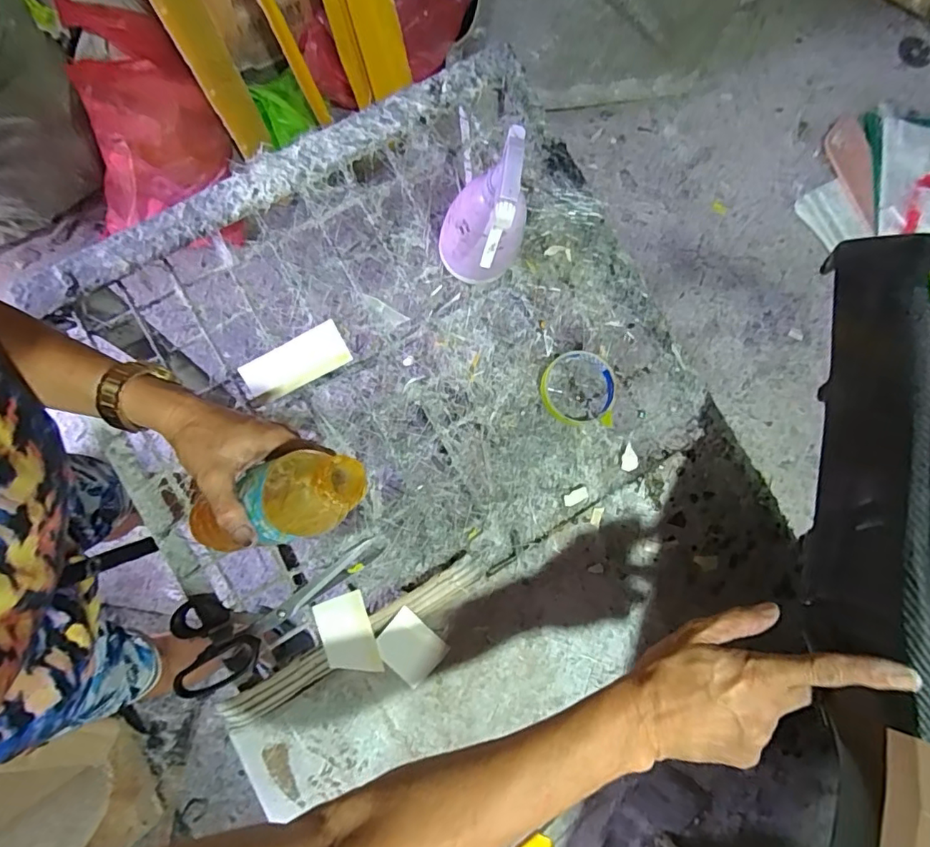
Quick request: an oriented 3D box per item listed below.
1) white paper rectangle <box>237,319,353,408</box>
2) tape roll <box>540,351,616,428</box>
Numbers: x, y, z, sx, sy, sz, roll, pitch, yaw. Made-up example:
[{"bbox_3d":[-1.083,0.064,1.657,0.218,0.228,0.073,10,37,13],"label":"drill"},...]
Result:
[{"bbox_3d":[-0.186,-0.066,0.582,0.115,0.006,0.051,-29,80,-7],"label":"white paper rectangle"},{"bbox_3d":[0.130,-0.039,0.609,0.087,0.021,0.083,0,78,-1],"label":"tape roll"}]

